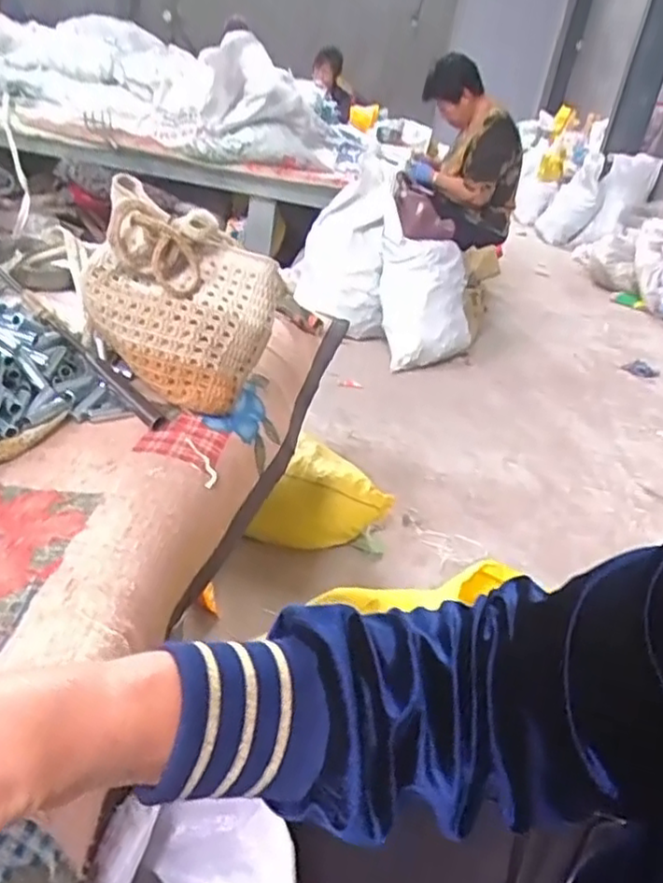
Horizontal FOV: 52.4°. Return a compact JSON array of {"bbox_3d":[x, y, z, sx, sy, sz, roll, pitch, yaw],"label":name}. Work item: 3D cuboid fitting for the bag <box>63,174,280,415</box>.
[{"bbox_3d":[-0.153,-0.134,0.661,0.181,0.173,0.096,21,32,22],"label":"bag"}]

